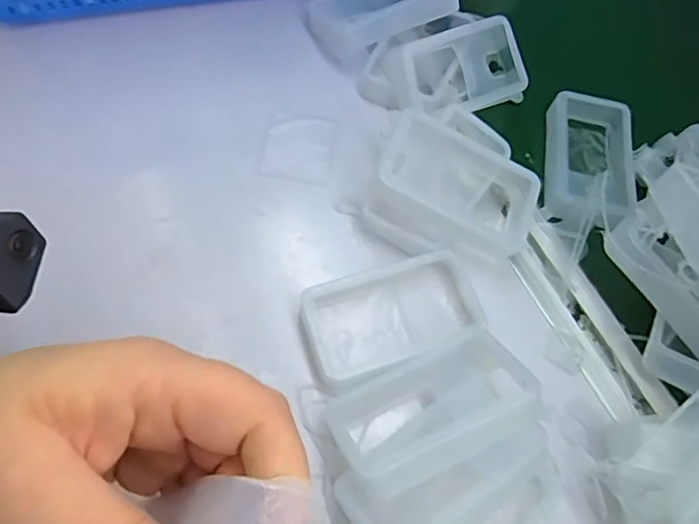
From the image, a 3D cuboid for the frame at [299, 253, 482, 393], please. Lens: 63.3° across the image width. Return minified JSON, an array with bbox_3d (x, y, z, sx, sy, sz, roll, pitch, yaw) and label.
[{"bbox_3d":[0.025,0.030,0.309,0.098,0.021,0.056,-18,68,-14],"label":"frame"}]

